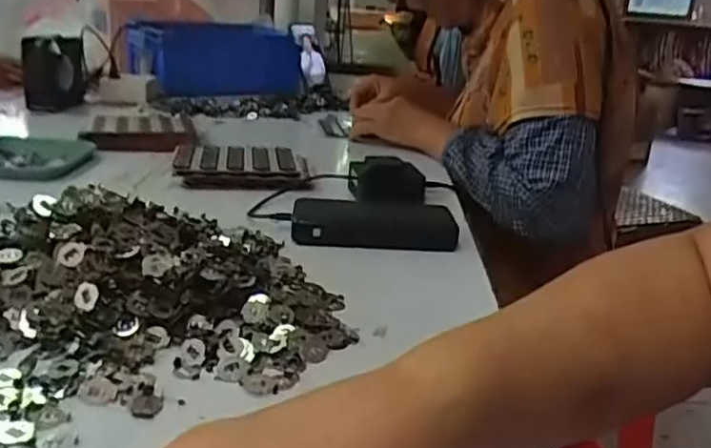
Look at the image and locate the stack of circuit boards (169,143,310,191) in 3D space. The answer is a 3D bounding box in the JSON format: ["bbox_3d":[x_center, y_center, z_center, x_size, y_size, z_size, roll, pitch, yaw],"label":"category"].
[{"bbox_3d":[-0.135,-0.073,0.767,0.152,0.027,0.103,1,21,-10],"label":"stack of circuit boards"}]

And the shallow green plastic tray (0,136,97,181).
[{"bbox_3d":[-0.396,-0.083,0.759,0.146,0.013,0.163,3,21,-4],"label":"shallow green plastic tray"}]

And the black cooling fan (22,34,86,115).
[{"bbox_3d":[-0.477,-0.243,1.030,0.038,0.114,0.105,9,24,19],"label":"black cooling fan"}]

